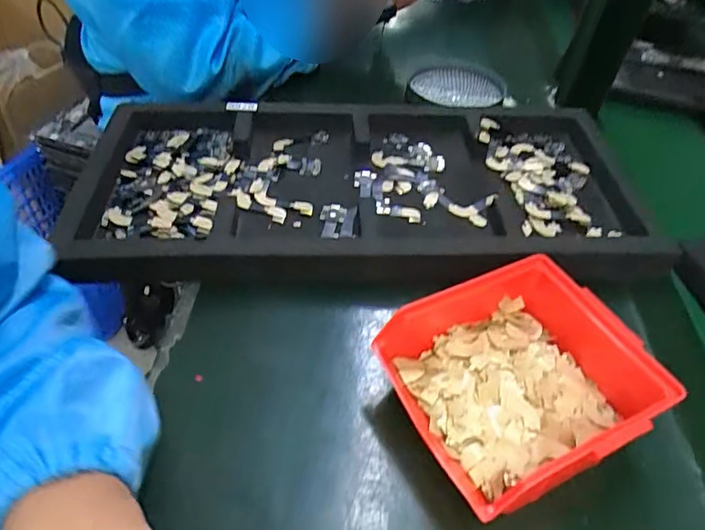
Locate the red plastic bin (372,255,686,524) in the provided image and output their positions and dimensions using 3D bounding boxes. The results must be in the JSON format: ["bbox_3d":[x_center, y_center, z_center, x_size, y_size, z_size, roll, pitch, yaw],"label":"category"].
[{"bbox_3d":[0.099,0.070,0.315,0.135,0.061,0.123,-17,50,-18],"label":"red plastic bin"}]

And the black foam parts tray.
[{"bbox_3d":[0.000,-0.076,0.464,0.481,0.036,0.235,-1,49,2],"label":"black foam parts tray"}]

